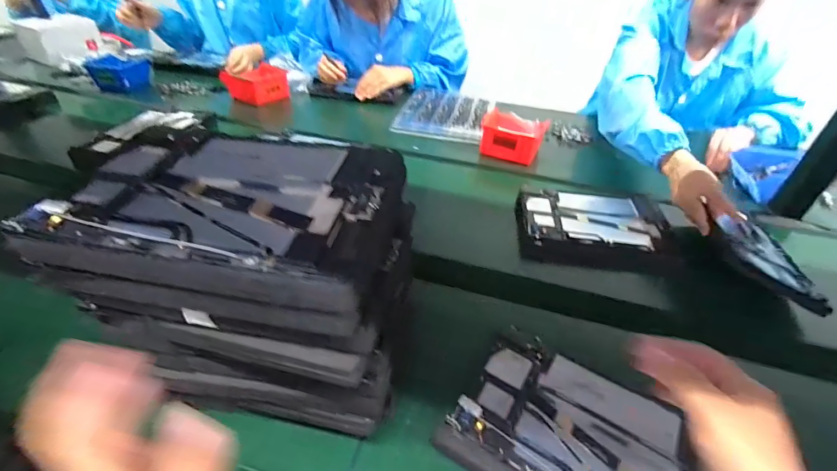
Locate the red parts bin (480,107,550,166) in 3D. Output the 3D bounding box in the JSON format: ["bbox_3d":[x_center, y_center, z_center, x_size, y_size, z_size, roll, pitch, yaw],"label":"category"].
[{"bbox_3d":[0.199,-0.216,0.862,0.137,0.054,0.122,21,43,19],"label":"red parts bin"}]

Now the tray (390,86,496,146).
[{"bbox_3d":[0.068,-0.309,1.002,0.211,0.029,0.258,11,40,9],"label":"tray"}]

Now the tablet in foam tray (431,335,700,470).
[{"bbox_3d":[0.159,0.195,0.385,0.230,0.020,0.165,25,44,24],"label":"tablet in foam tray"}]

